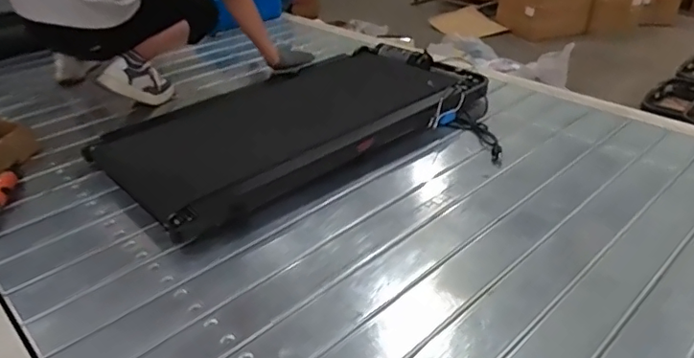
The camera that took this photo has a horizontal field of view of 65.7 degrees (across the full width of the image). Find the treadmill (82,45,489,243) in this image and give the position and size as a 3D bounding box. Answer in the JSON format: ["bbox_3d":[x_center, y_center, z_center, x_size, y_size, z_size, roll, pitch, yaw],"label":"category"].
[{"bbox_3d":[-0.090,-0.180,1.476,1.047,0.092,0.482,-27,41,-34],"label":"treadmill"}]

